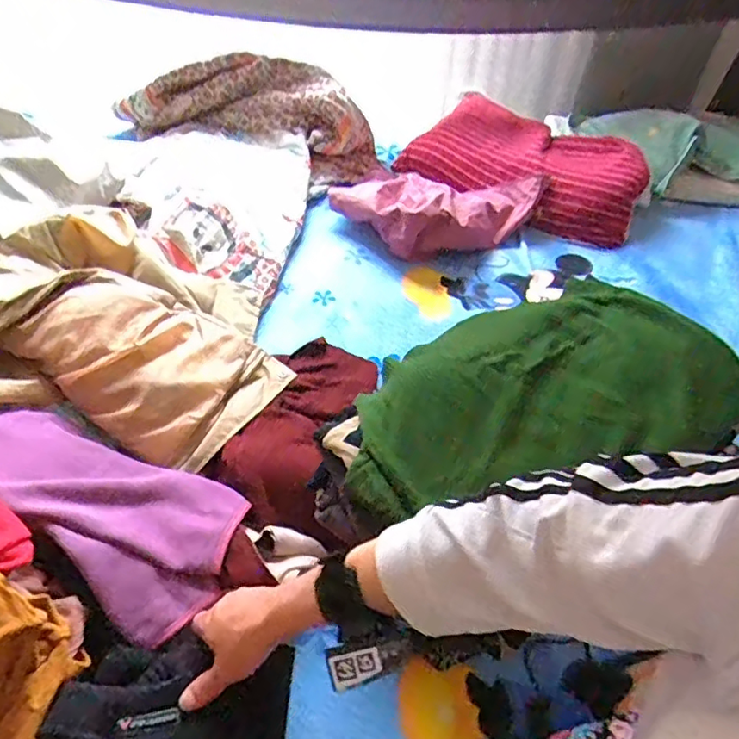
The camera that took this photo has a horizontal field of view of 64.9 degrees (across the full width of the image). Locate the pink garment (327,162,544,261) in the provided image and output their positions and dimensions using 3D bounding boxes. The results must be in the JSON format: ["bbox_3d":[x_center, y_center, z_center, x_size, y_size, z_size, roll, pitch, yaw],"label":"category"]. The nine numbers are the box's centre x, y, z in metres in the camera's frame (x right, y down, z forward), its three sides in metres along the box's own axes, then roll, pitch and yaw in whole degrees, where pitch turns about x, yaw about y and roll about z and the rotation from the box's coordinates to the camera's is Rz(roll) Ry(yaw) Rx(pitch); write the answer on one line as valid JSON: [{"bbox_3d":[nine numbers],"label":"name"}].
[{"bbox_3d":[0.118,-0.299,1.063,0.323,0.103,0.243,21,50,14],"label":"pink garment"}]

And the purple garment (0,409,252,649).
[{"bbox_3d":[-0.275,0.131,0.605,0.300,0.062,0.159,33,53,8],"label":"purple garment"}]

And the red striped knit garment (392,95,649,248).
[{"bbox_3d":[0.317,-0.414,1.185,0.452,0.112,0.300,32,54,23],"label":"red striped knit garment"}]

